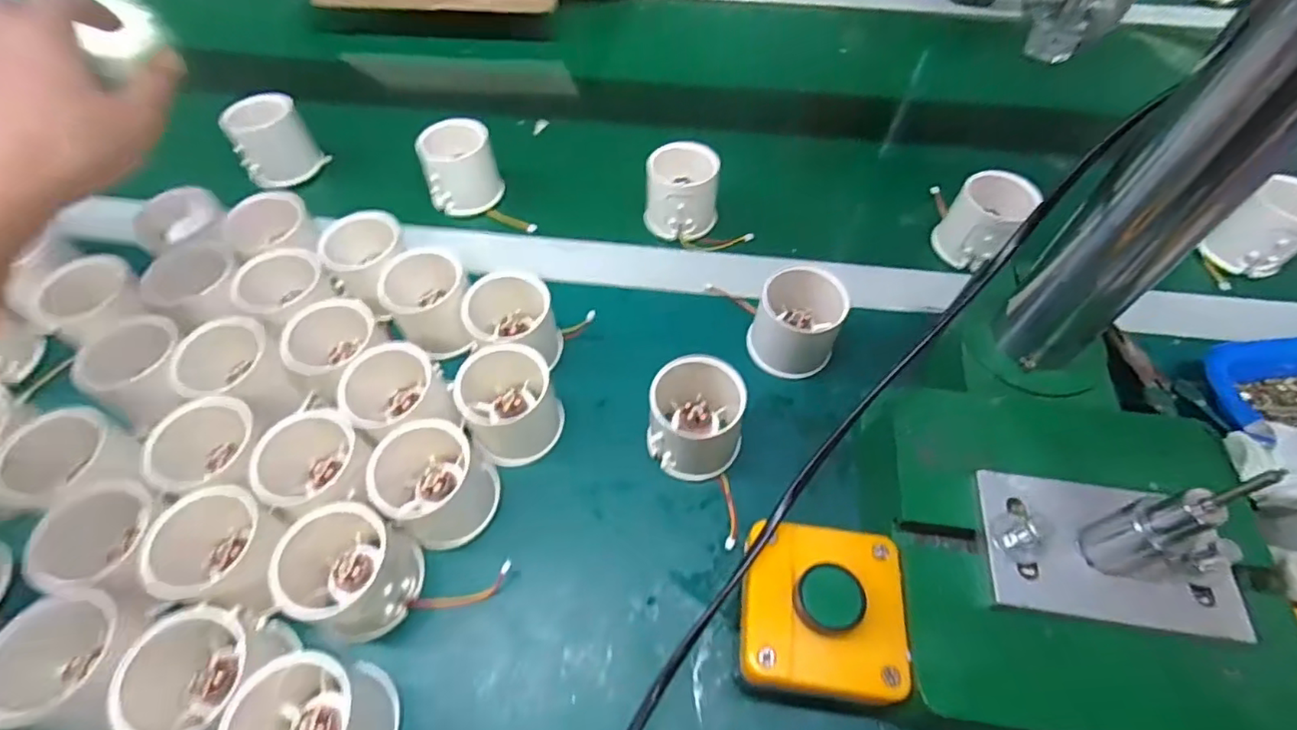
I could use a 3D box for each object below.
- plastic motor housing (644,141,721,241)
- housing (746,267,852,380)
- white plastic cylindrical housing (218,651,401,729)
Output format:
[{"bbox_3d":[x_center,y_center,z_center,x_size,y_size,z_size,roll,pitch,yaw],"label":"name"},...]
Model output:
[{"bbox_3d":[0.026,-0.132,0.452,0.055,0.058,0.047,4,59,5],"label":"plastic motor housing"},{"bbox_3d":[0.094,-0.027,0.377,0.053,0.050,0.049,0,55,0],"label":"housing"},{"bbox_3d":[-0.152,0.159,0.259,0.063,0.053,0.054,9,56,5],"label":"white plastic cylindrical housing"}]

